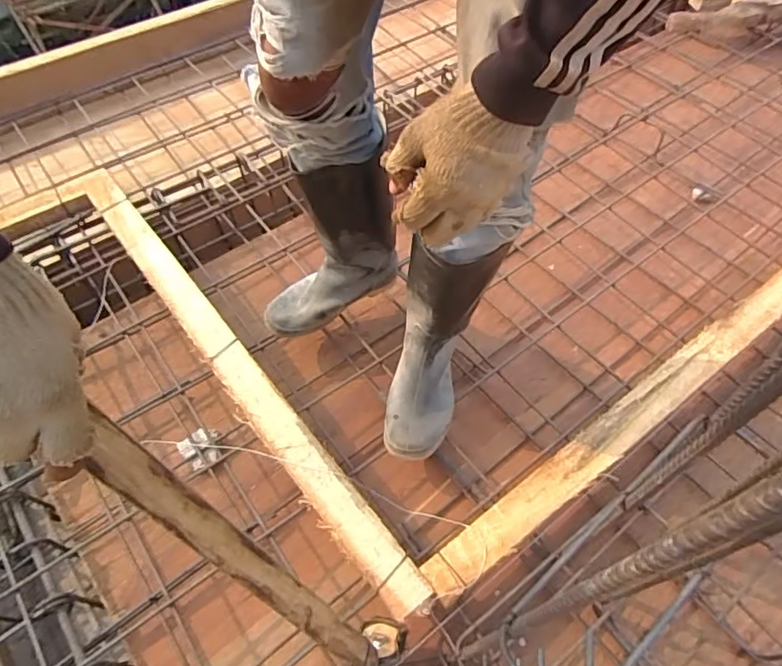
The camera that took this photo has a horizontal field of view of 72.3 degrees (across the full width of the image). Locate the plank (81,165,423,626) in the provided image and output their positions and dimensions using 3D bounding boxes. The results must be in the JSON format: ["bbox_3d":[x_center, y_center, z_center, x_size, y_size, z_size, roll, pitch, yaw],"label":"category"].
[{"bbox_3d":[-0.277,0.018,0.868,0.074,0.040,0.989,-34,65,-21],"label":"plank"}]

